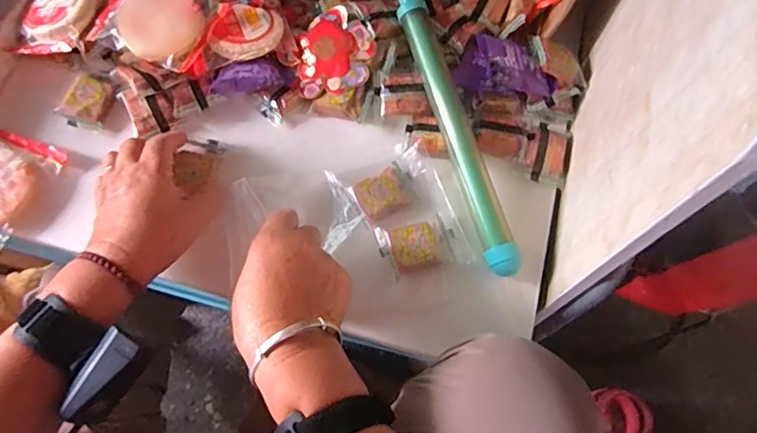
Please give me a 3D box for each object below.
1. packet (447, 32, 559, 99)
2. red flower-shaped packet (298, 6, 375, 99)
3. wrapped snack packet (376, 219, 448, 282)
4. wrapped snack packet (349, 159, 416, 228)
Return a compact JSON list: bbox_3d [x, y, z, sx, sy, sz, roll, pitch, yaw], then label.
[{"bbox_3d":[0.123,-0.141,0.519,0.094,0.034,0.053,33,71,11],"label":"packet"},{"bbox_3d":[-0.042,-0.165,0.536,0.071,0.023,0.092,9,68,1],"label":"red flower-shaped packet"},{"bbox_3d":[0.031,0.025,0.476,0.054,0.019,0.048,-22,71,-10],"label":"wrapped snack packet"},{"bbox_3d":[0.006,-0.022,0.497,0.061,0.014,0.042,-33,73,-14],"label":"wrapped snack packet"}]

